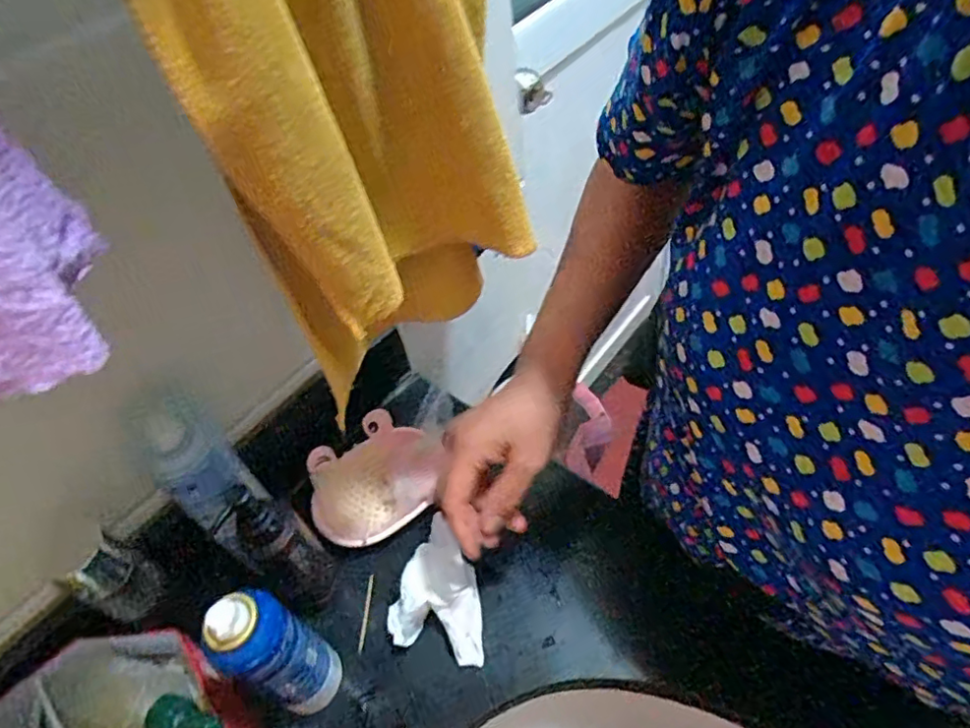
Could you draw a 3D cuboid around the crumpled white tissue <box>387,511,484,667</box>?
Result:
[{"bbox_3d":[-0.040,0.183,0.496,0.071,0.045,0.117,-6,49,2],"label":"crumpled white tissue"}]

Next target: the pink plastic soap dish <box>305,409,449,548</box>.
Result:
[{"bbox_3d":[-0.102,0.104,0.564,0.129,0.040,0.113,-30,53,-18],"label":"pink plastic soap dish"}]

